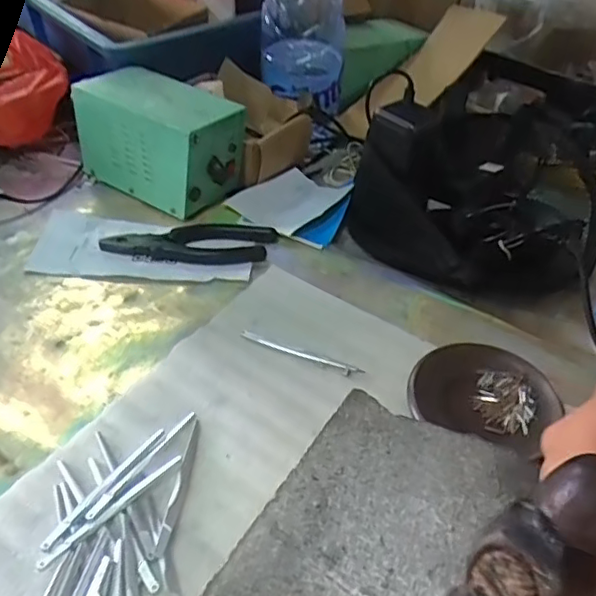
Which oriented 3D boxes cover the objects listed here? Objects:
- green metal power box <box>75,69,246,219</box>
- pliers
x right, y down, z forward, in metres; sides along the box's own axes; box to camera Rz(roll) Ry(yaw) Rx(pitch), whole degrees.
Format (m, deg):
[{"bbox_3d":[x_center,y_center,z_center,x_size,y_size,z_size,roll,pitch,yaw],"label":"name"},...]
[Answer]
[{"bbox_3d":[-0.150,-0.171,0.636,0.159,0.103,0.095,25,46,23],"label":"green metal power box"},{"bbox_3d":[-0.106,-0.056,0.576,0.163,0.013,0.058,2,41,-1],"label":"pliers"}]

